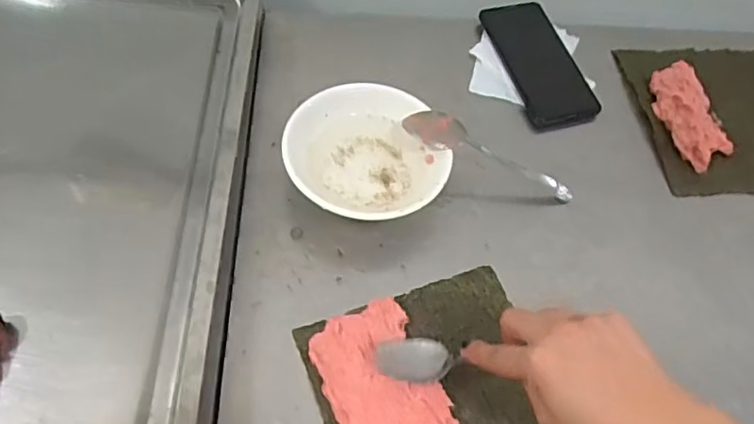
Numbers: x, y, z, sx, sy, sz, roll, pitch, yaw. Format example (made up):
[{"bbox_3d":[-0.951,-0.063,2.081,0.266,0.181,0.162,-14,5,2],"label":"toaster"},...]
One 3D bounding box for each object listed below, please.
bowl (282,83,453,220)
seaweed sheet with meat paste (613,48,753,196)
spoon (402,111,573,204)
[{"bbox_3d":[-0.012,-0.047,0.528,0.135,0.048,0.135,2,59,-3],"label":"bowl"},{"bbox_3d":[0.370,-0.110,0.614,0.176,0.033,0.195,-3,60,-6],"label":"seaweed sheet with meat paste"},{"bbox_3d":[0.107,-0.051,0.538,0.174,0.017,0.033,24,59,-11],"label":"spoon"}]

